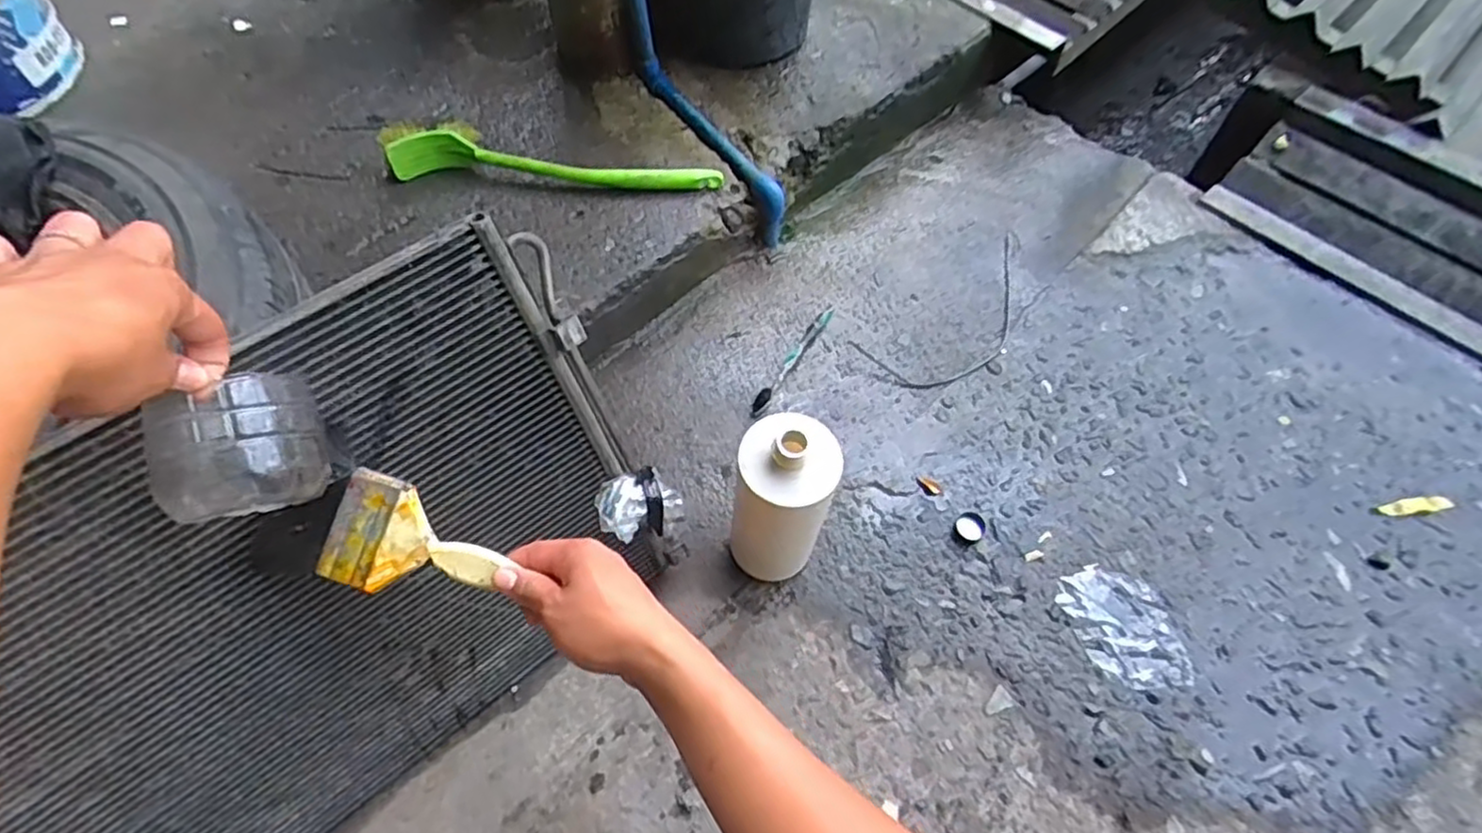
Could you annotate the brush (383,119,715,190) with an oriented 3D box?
[{"bbox_3d":[-0.215,-0.302,0.825,0.385,0.055,0.067,1,61,1],"label":"brush"}]

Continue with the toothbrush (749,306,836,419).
[{"bbox_3d":[0.061,-0.068,0.824,0.019,0.011,0.169,31,65,16],"label":"toothbrush"}]

